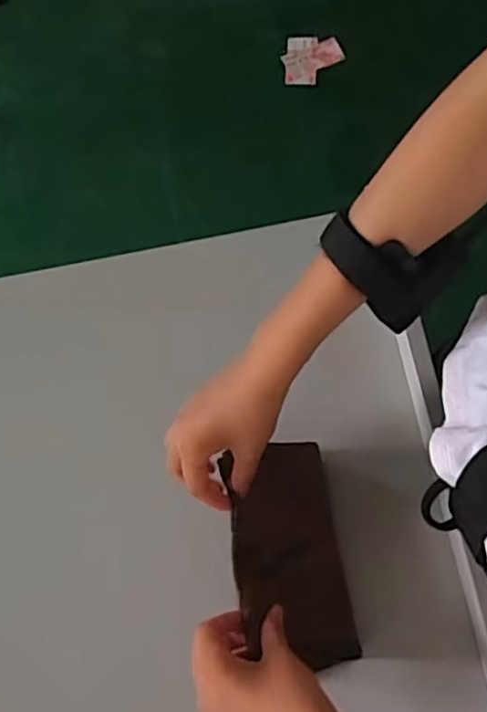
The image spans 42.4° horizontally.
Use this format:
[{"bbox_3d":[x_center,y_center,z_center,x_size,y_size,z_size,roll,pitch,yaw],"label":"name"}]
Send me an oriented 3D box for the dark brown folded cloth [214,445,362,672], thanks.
[{"bbox_3d":[0.035,0.147,0.478,0.099,0.012,0.162,4,64,-30],"label":"dark brown folded cloth"}]

